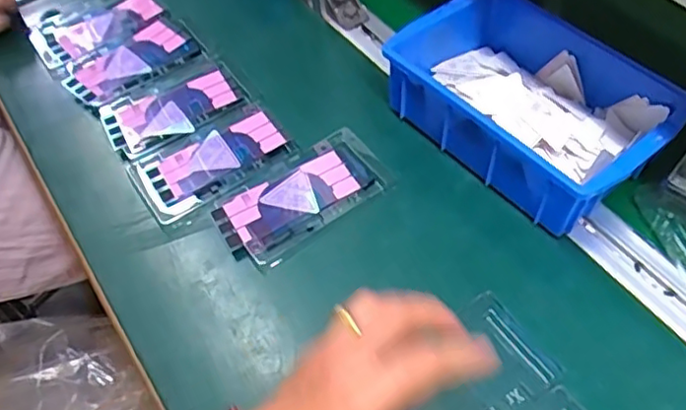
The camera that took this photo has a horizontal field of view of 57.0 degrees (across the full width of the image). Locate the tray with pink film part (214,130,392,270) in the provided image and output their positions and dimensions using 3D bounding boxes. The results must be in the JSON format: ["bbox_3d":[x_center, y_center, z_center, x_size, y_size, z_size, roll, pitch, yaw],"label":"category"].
[{"bbox_3d":[-0.032,-0.008,0.490,0.133,0.010,0.072,-32,58,-17],"label":"tray with pink film part"}]

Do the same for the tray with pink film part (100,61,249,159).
[{"bbox_3d":[-0.150,-0.087,0.554,0.118,0.007,0.073,-26,57,-13],"label":"tray with pink film part"}]

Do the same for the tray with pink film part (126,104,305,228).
[{"bbox_3d":[-0.107,-0.039,0.518,0.126,0.007,0.072,-31,58,-16],"label":"tray with pink film part"}]

